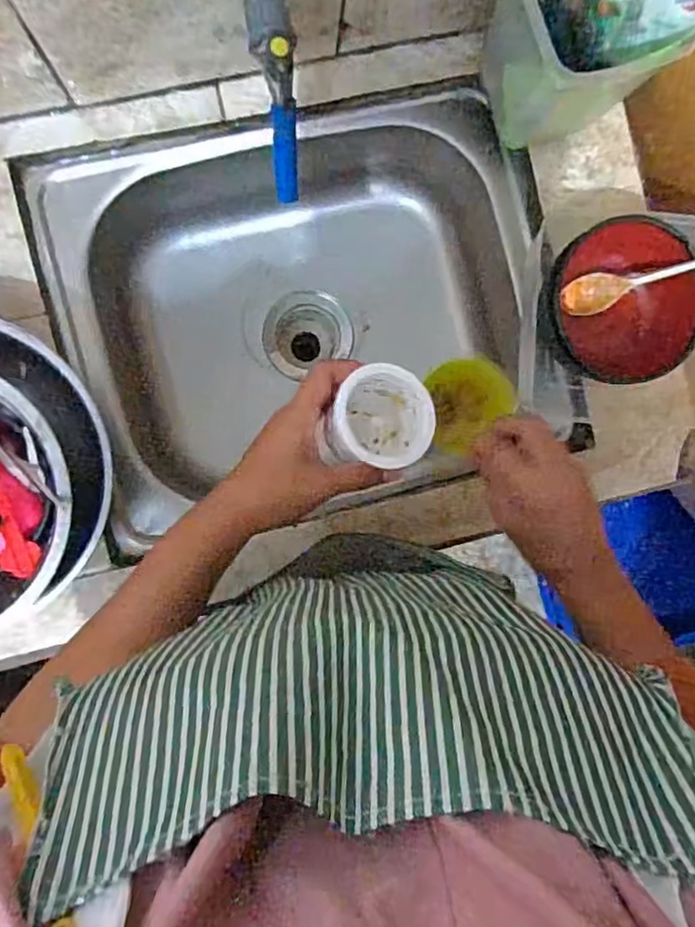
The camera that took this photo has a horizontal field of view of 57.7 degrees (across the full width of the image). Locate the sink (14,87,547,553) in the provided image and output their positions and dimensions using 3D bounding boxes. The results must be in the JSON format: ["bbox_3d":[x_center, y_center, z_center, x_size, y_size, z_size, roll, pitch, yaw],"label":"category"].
[{"bbox_3d":[-0.053,-0.158,0.705,0.452,0.217,0.385,-14,93,-5],"label":"sink"}]

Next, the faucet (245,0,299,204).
[{"bbox_3d":[-0.053,-0.284,0.433,0.035,0.078,0.183,-10,108,-6],"label":"faucet"}]

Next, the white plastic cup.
[{"bbox_3d":[0.023,-0.036,0.477,0.078,0.057,0.071,0,92,-6],"label":"white plastic cup"}]

